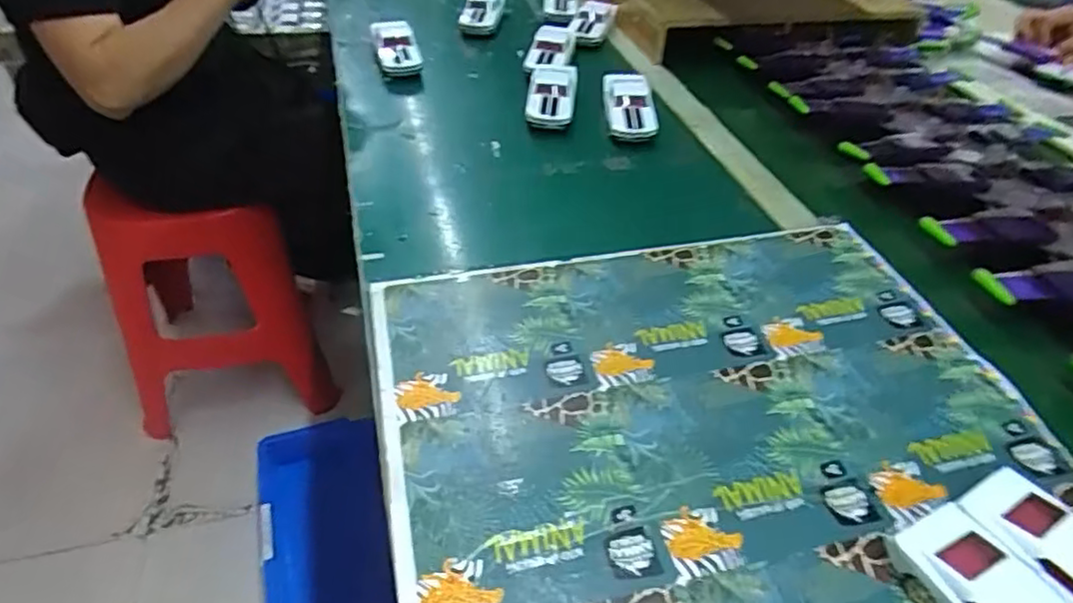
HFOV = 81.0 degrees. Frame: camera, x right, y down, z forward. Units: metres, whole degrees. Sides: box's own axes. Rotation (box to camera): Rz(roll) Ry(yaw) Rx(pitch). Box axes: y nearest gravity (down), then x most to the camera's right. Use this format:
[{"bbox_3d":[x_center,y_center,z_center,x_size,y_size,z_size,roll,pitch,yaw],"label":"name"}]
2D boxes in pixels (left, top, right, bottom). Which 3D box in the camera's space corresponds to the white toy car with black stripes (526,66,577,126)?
[{"bbox_3d":[0.017,-0.244,0.738,0.057,0.024,0.111,6,43,4],"label":"white toy car with black stripes"}]

